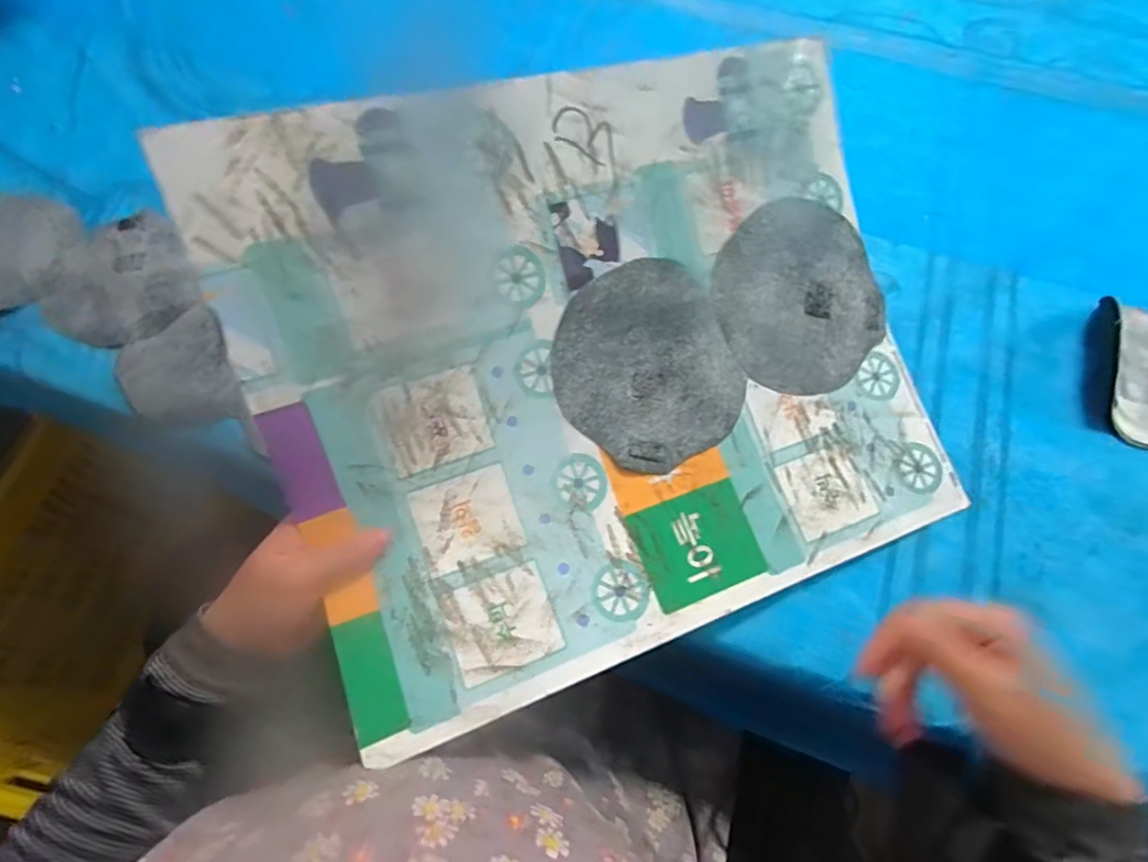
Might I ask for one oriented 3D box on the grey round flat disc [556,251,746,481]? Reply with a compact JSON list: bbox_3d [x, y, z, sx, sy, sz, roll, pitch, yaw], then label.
[{"bbox_3d":[0.054,-0.046,0.423,0.132,0.006,0.145,-31,96,-11],"label":"grey round flat disc"}]

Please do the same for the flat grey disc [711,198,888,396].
[{"bbox_3d":[0.177,-0.105,0.454,0.140,0.004,0.143,0,88,-13],"label":"flat grey disc"}]

